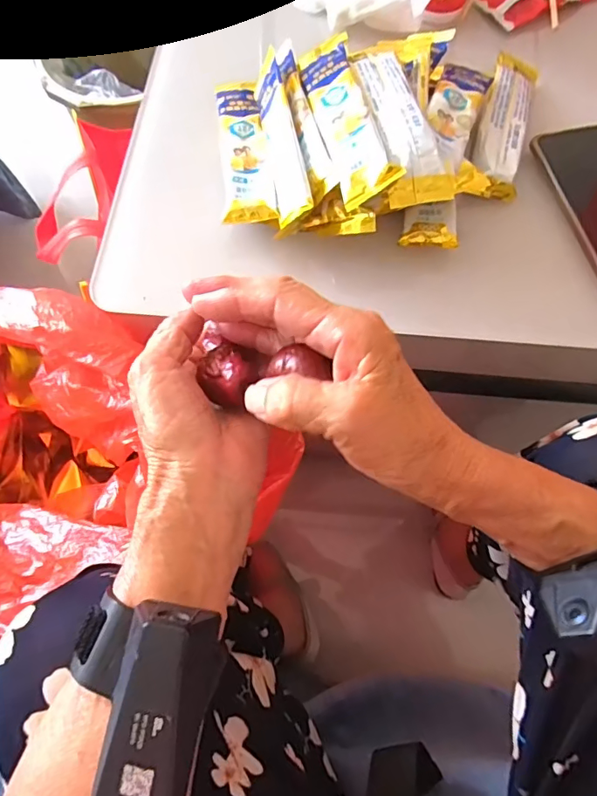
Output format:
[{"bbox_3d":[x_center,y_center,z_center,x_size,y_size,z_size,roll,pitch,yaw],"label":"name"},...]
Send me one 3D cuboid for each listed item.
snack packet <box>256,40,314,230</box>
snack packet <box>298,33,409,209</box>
[{"bbox_3d":[-0.012,-0.204,0.383,0.018,0.038,0.169,1,67,-28],"label":"snack packet"},{"bbox_3d":[0.033,-0.216,0.366,0.041,0.012,0.174,-20,62,16],"label":"snack packet"}]

